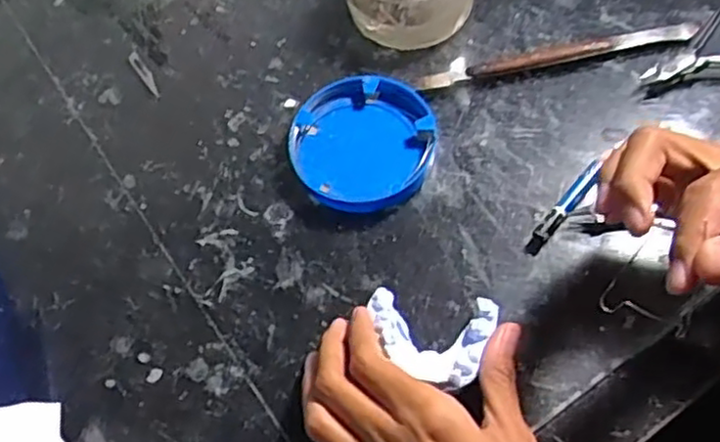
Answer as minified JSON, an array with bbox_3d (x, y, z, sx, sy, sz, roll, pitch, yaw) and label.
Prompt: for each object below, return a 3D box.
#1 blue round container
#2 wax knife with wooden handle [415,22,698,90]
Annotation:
[{"bbox_3d":[0.001,-0.041,0.396,0.077,0.021,0.076,-3,64,6],"label":"blue round container"},{"bbox_3d":[0.113,-0.098,0.413,0.161,0.010,0.016,-12,64,2],"label":"wax knife with wooden handle"}]

